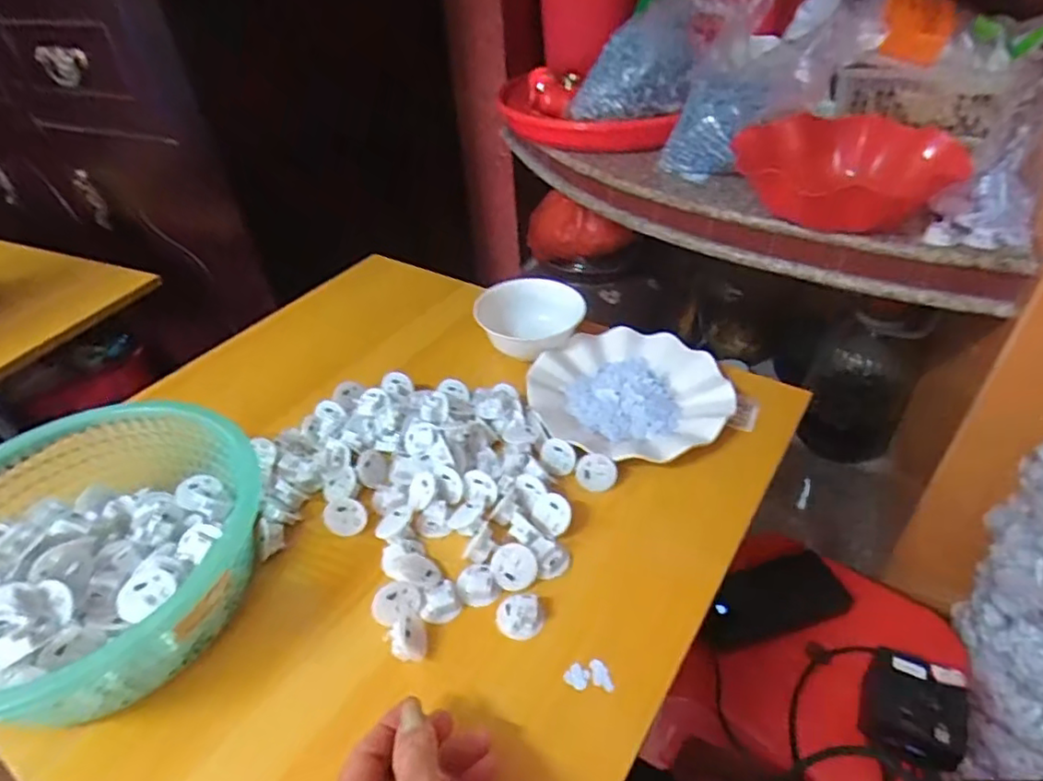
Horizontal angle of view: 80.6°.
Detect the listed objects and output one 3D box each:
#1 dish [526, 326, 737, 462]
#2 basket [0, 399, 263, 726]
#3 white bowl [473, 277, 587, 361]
[{"bbox_3d":[0.103,0.004,0.590,0.176,0.026,0.178,-3,41,2],"label":"dish"},{"bbox_3d":[-0.302,0.110,0.418,0.209,0.080,0.227,-3,41,2],"label":"basket"},{"bbox_3d":[0.009,-0.075,0.669,0.114,0.039,0.115,-3,41,2],"label":"white bowl"}]

